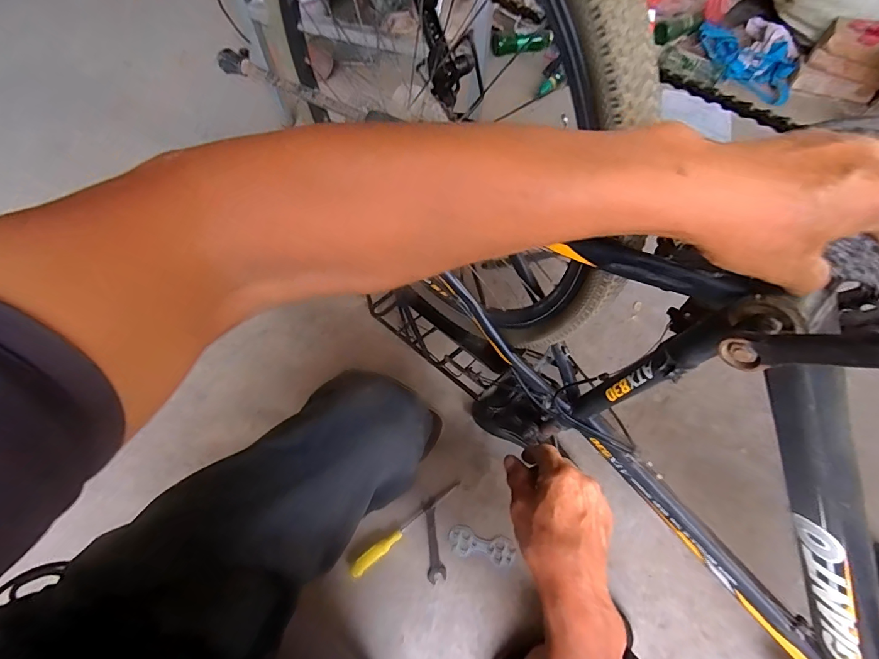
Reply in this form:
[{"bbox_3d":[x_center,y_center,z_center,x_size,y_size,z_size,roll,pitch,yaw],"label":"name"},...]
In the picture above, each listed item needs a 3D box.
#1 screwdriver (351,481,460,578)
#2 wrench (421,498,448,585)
[{"bbox_3d":[-0.062,0.373,0.778,0.247,0.032,0.024,-37,70,-16],"label":"screwdriver"},{"bbox_3d":[-0.013,0.402,0.781,0.033,0.008,0.141,-8,65,-4],"label":"wrench"}]

